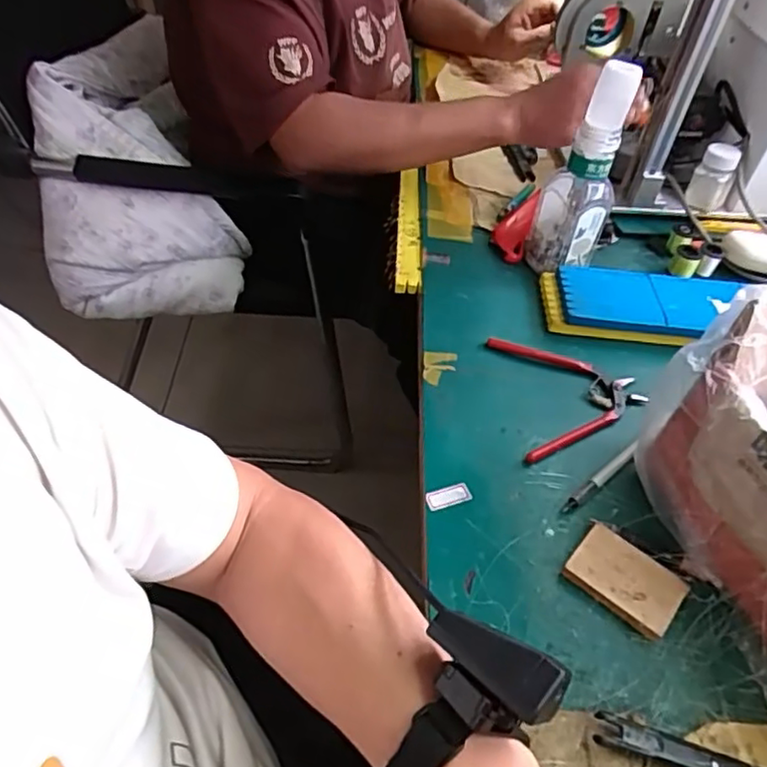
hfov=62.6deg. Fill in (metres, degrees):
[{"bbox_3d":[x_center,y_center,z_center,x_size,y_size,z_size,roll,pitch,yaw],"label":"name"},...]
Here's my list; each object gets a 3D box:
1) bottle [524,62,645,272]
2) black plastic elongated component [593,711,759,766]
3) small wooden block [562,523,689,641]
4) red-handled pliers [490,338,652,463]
[{"bbox_3d":[0.193,-0.202,0.607,0.069,0.190,0.055,20,49,12],"label":"bottle"},{"bbox_3d":[0.190,0.222,0.364,0.132,0.014,0.017,16,48,9],"label":"black plastic elongated component"},{"bbox_3d":[0.166,0.135,0.436,0.072,0.013,0.052,35,54,24],"label":"small wooden block"},{"bbox_3d":[0.166,0.007,0.550,0.124,0.011,0.128,-5,48,-10],"label":"red-handled pliers"}]

